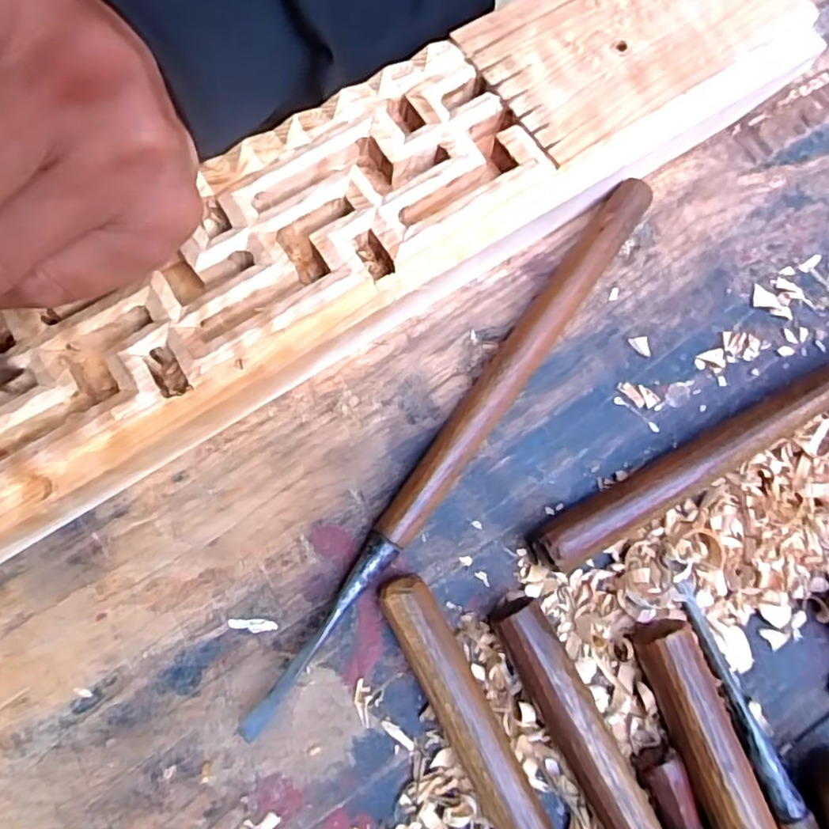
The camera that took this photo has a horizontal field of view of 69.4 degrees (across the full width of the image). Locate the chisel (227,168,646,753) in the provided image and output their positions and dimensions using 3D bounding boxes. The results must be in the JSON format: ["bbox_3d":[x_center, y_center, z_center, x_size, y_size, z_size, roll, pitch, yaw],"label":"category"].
[{"bbox_3d":[0.020,0.007,0.219,0.018,0.016,0.239,34,77,7],"label":"chisel"}]

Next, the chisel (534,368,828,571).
[{"bbox_3d":[0.158,-0.009,0.228,0.259,0.018,0.017,-27,78,-9],"label":"chisel"}]

